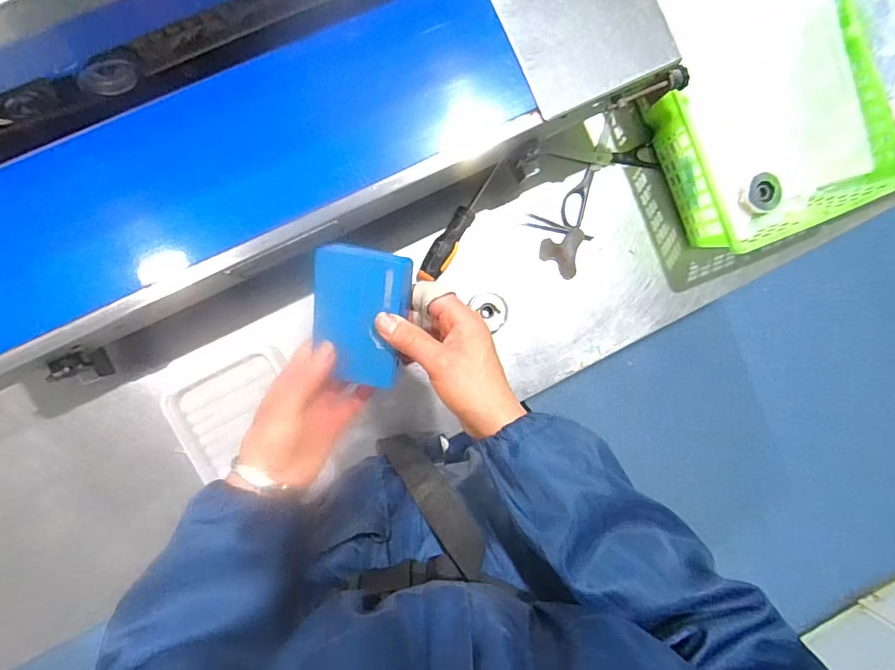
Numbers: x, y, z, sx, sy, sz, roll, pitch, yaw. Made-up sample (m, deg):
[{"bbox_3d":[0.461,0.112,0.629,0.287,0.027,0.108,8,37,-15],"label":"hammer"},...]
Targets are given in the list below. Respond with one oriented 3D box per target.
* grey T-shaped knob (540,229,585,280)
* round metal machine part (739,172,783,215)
[{"bbox_3d":[0.137,-0.101,0.586,0.046,0.009,0.058,12,91,-7],"label":"grey T-shaped knob"},{"bbox_3d":[0.374,-0.168,0.578,0.050,0.023,0.042,-35,95,-4],"label":"round metal machine part"}]

